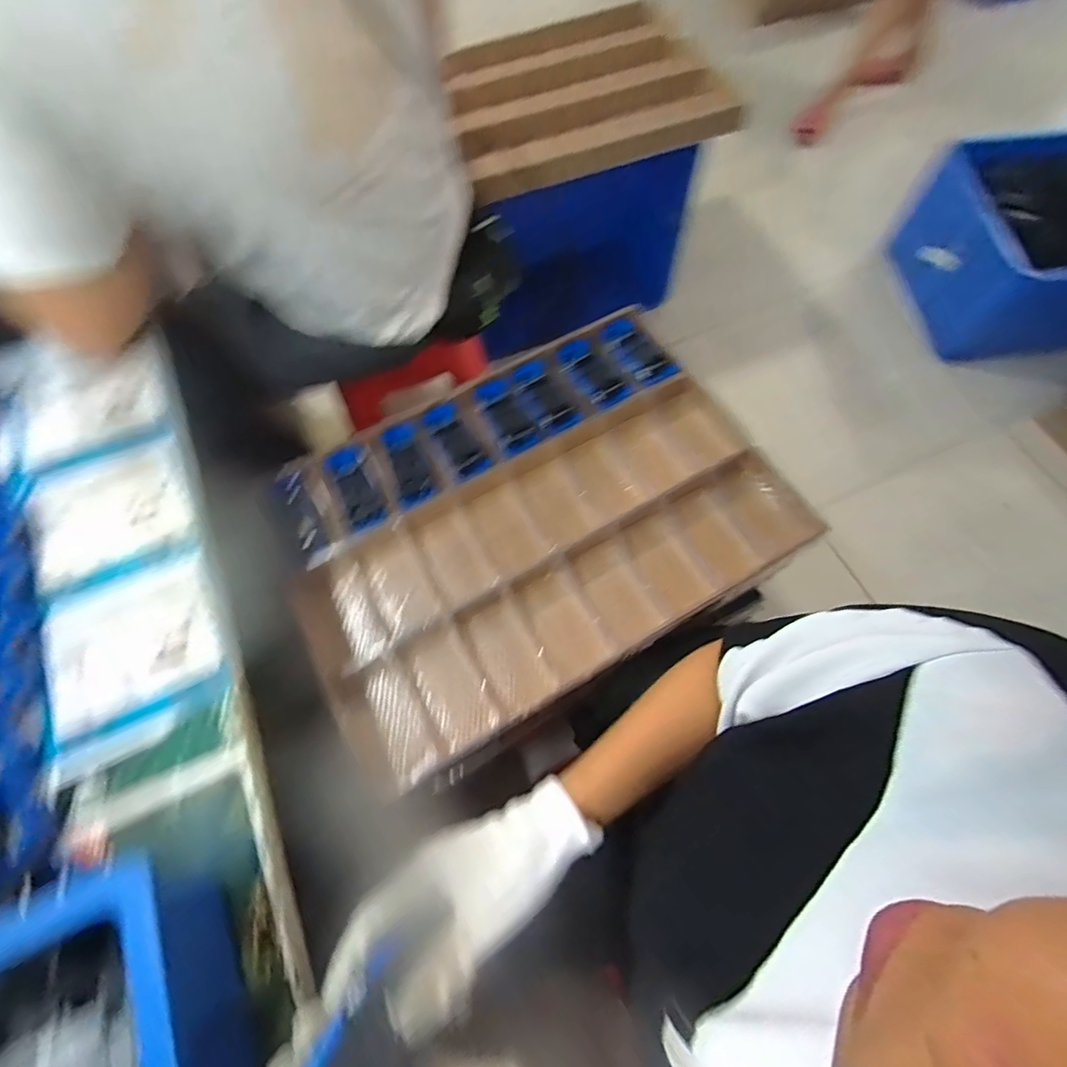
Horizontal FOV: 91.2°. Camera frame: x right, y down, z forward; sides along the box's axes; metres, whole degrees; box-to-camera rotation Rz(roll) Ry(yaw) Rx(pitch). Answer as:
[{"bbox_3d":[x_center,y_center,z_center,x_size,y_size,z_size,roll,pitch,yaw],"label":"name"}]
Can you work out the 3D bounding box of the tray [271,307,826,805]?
[{"bbox_3d":[-0.008,-0.012,0.734,0.649,0.096,0.438,-28,71,-10],"label":"tray"}]

